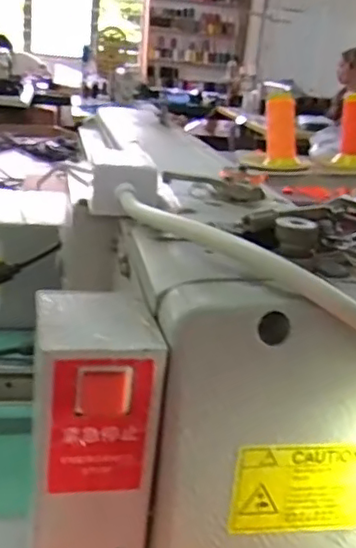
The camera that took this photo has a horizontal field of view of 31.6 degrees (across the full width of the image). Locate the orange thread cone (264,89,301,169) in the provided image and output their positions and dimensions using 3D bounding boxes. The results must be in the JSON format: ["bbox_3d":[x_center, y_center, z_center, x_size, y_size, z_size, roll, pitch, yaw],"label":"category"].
[{"bbox_3d":[0.169,-0.233,1.027,0.041,0.132,0.051,-2,-6,-25],"label":"orange thread cone"}]

